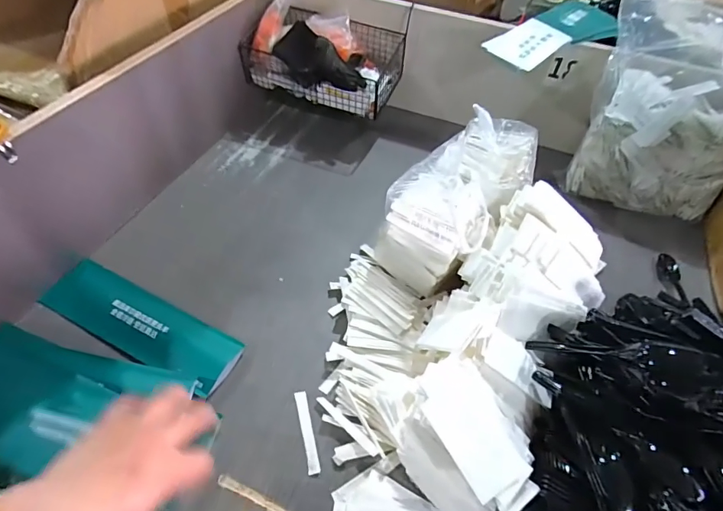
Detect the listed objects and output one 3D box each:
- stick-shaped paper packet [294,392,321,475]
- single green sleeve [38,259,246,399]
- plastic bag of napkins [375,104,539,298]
[{"bbox_3d":[-0.061,0.197,0.490,0.012,0.004,0.091,-9,52,-12],"label":"stick-shaped paper packet"},{"bbox_3d":[-0.283,0.084,0.555,0.278,0.021,0.084,24,53,14],"label":"single green sleeve"},{"bbox_3d":[0.146,-0.091,0.614,0.123,0.133,0.295,35,70,22],"label":"plastic bag of napkins"}]

